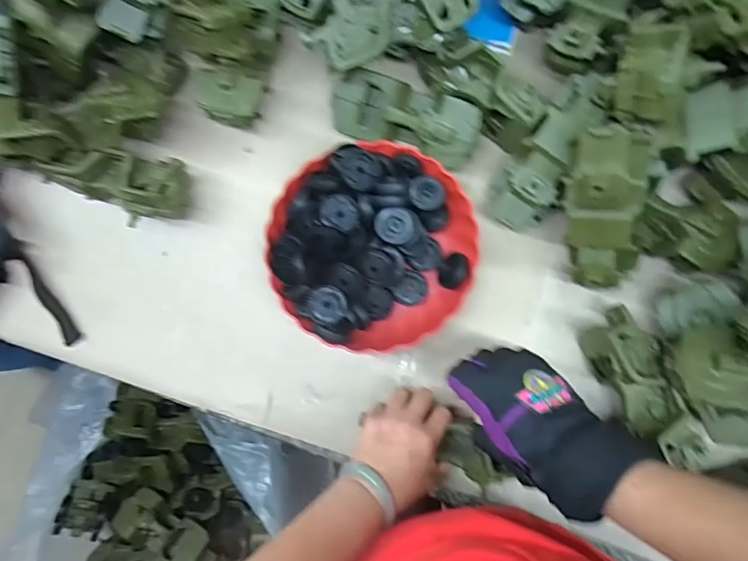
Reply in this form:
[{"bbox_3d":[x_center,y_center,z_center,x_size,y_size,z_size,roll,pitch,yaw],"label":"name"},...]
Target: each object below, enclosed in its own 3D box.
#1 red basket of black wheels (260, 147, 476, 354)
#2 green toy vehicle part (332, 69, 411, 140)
[{"bbox_3d":[0.000,-0.039,0.552,0.230,0.072,0.229,0,82,1],"label":"red basket of black wheels"},{"bbox_3d":[-0.006,-0.212,0.577,0.086,0.081,0.022,13,40,-2],"label":"green toy vehicle part"}]

